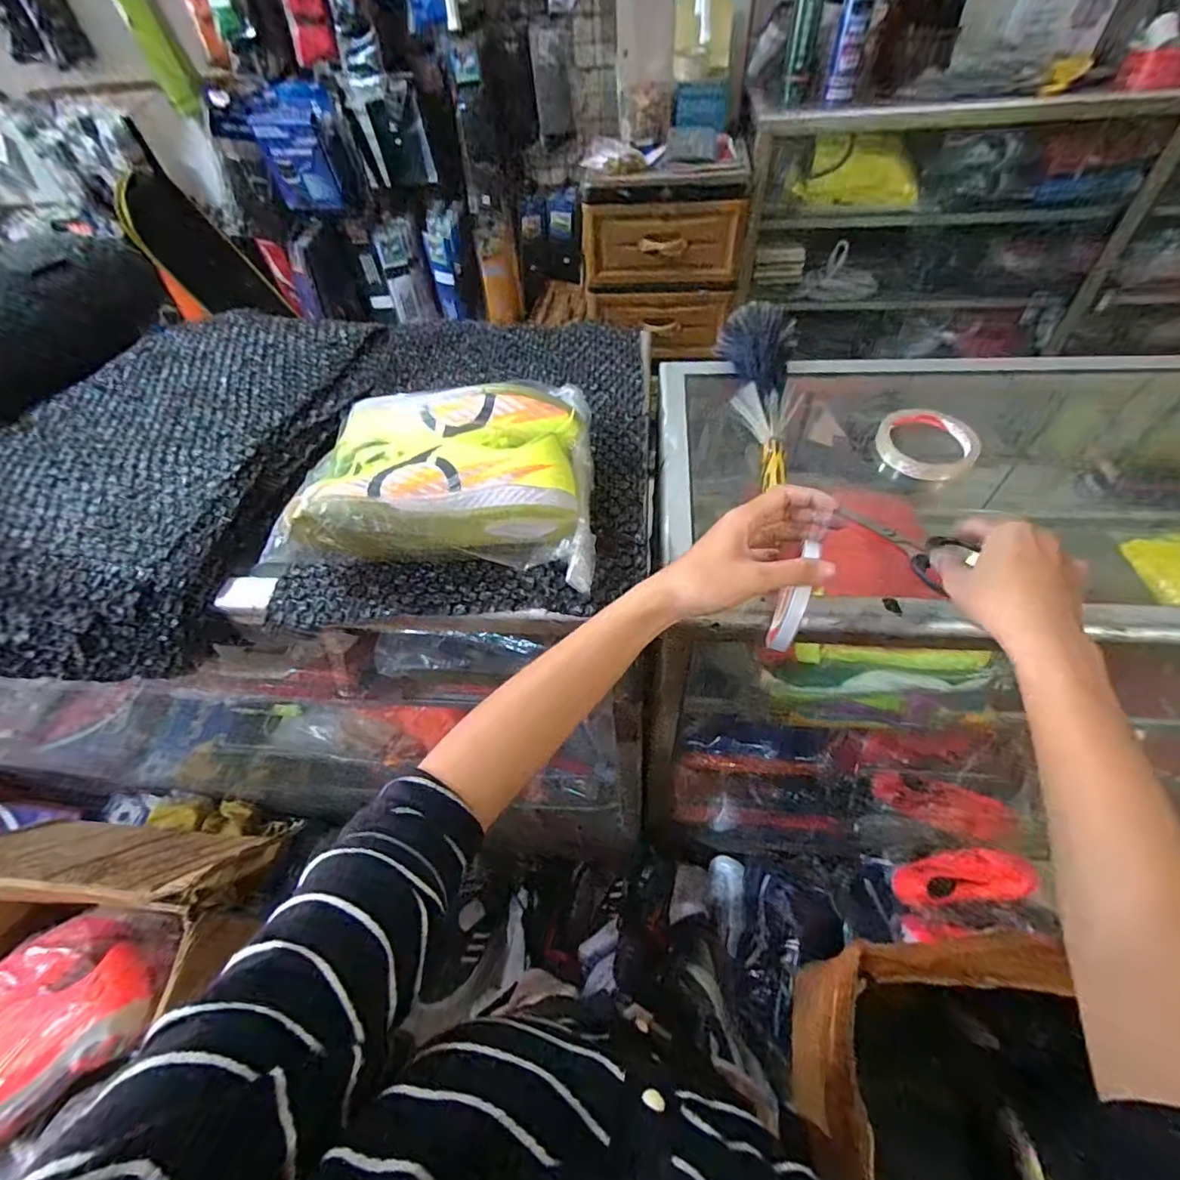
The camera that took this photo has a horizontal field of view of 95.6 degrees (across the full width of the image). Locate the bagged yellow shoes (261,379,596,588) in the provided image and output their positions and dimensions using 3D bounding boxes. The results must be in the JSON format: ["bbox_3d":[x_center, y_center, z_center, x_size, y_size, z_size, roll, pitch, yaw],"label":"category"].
[{"bbox_3d":[-0.113,-0.093,0.468,0.233,0.077,0.185,1,53,5],"label":"bagged yellow shoes"}]

